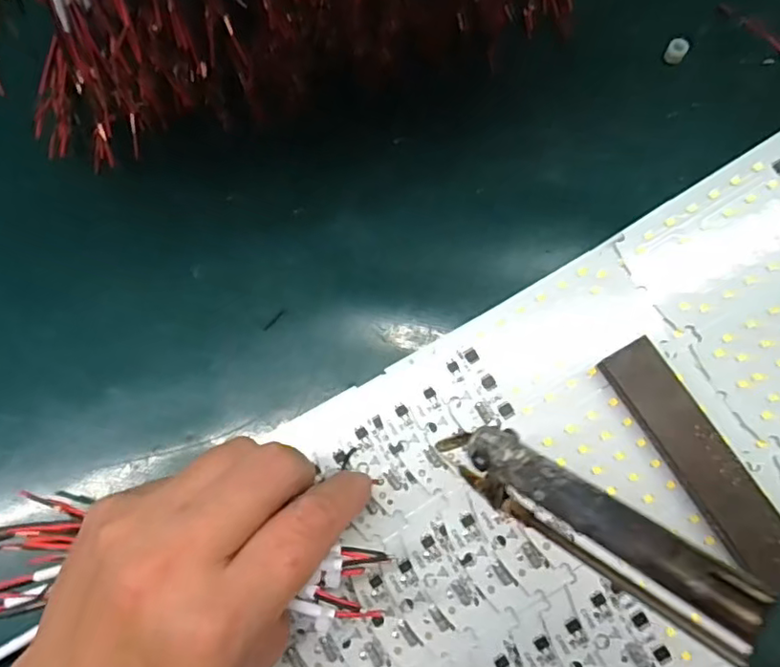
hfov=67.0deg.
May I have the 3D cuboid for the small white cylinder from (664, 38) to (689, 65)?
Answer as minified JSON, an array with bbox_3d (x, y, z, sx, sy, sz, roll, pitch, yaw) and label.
[{"bbox_3d":[0.148,-0.146,0.305,0.009,0.010,0.009,0,76,0],"label":"small white cylinder"}]

